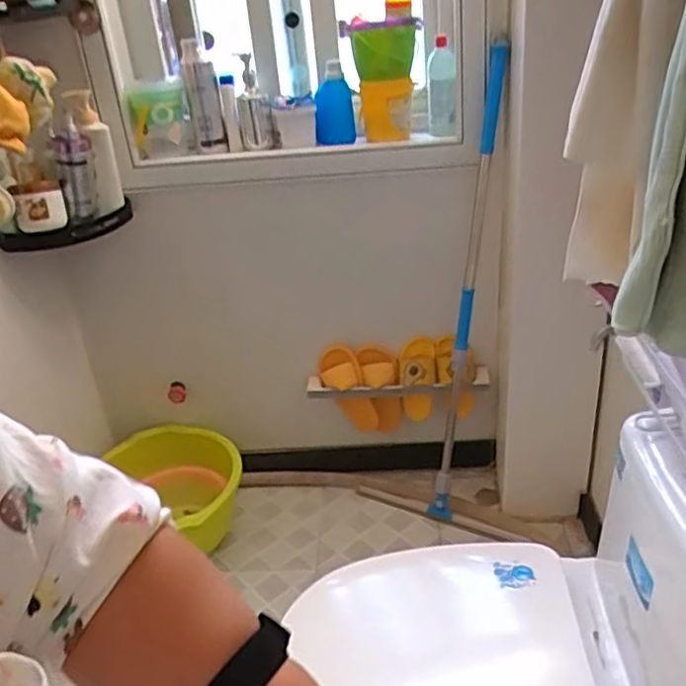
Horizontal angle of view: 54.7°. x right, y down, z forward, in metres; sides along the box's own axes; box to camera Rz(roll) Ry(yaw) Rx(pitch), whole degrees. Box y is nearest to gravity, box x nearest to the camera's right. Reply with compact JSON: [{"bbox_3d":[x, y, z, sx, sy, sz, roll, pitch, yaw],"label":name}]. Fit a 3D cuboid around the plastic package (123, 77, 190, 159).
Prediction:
[{"bbox_3d":[-0.410,-0.504,1.478,0.130,0.141,0.053,-4,28,5],"label":"plastic package"}]

